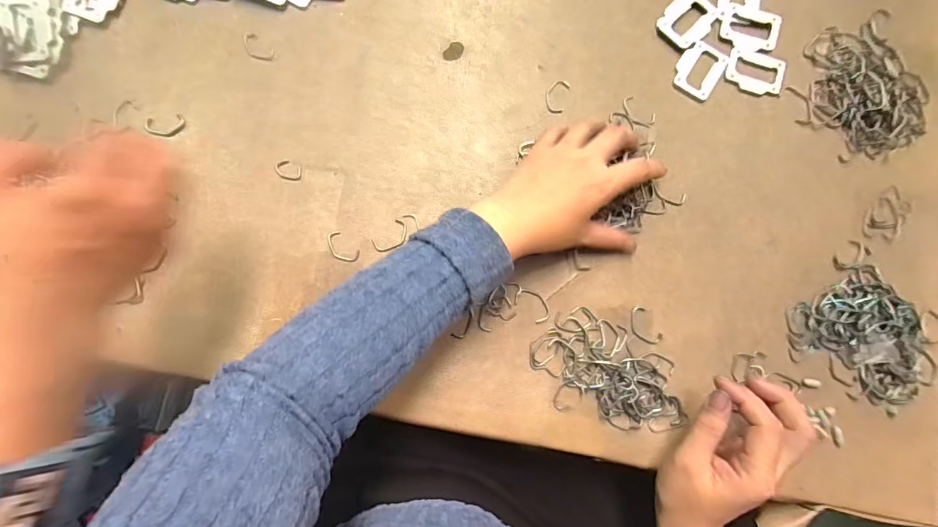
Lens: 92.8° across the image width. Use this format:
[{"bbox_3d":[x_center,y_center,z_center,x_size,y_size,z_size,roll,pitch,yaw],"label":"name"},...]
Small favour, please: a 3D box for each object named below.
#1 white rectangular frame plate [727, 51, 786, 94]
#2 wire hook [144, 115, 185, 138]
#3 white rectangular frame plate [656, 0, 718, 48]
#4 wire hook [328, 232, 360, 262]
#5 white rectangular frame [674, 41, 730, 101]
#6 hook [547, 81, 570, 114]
[{"bbox_3d":[0.255,-0.170,0.394,0.046,0.004,0.037,13,82,0],"label":"white rectangular frame plate"},{"bbox_3d":[-0.258,-0.116,0.379,0.031,0.004,0.021,-15,83,-4],"label":"wire hook"},{"bbox_3d":[0.195,-0.219,0.400,0.040,0.005,0.049,44,83,4],"label":"white rectangular frame plate"},{"bbox_3d":[-0.106,-0.012,0.373,0.031,0.004,0.017,41,83,4],"label":"wire hook"},{"bbox_3d":[0.204,-0.172,0.395,0.037,0.004,0.048,31,83,2],"label":"white rectangular frame"},{"bbox_3d":[0.077,-0.148,0.395,0.017,0.004,0.030,18,82,1],"label":"hook"}]

